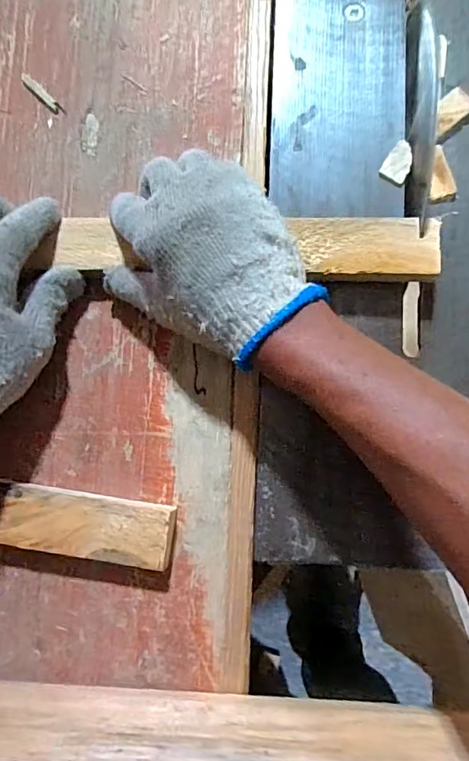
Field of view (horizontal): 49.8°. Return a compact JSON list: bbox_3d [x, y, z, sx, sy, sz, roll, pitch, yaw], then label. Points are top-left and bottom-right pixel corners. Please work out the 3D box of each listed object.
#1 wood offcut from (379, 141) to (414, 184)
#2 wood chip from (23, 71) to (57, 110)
[{"bbox_3d":[0.116,-0.155,0.357,0.018,0.004,0.031,25,86,8],"label":"wood offcut"},{"bbox_3d":[-0.151,-0.223,0.388,0.040,0.004,0.007,45,89,9],"label":"wood chip"}]

